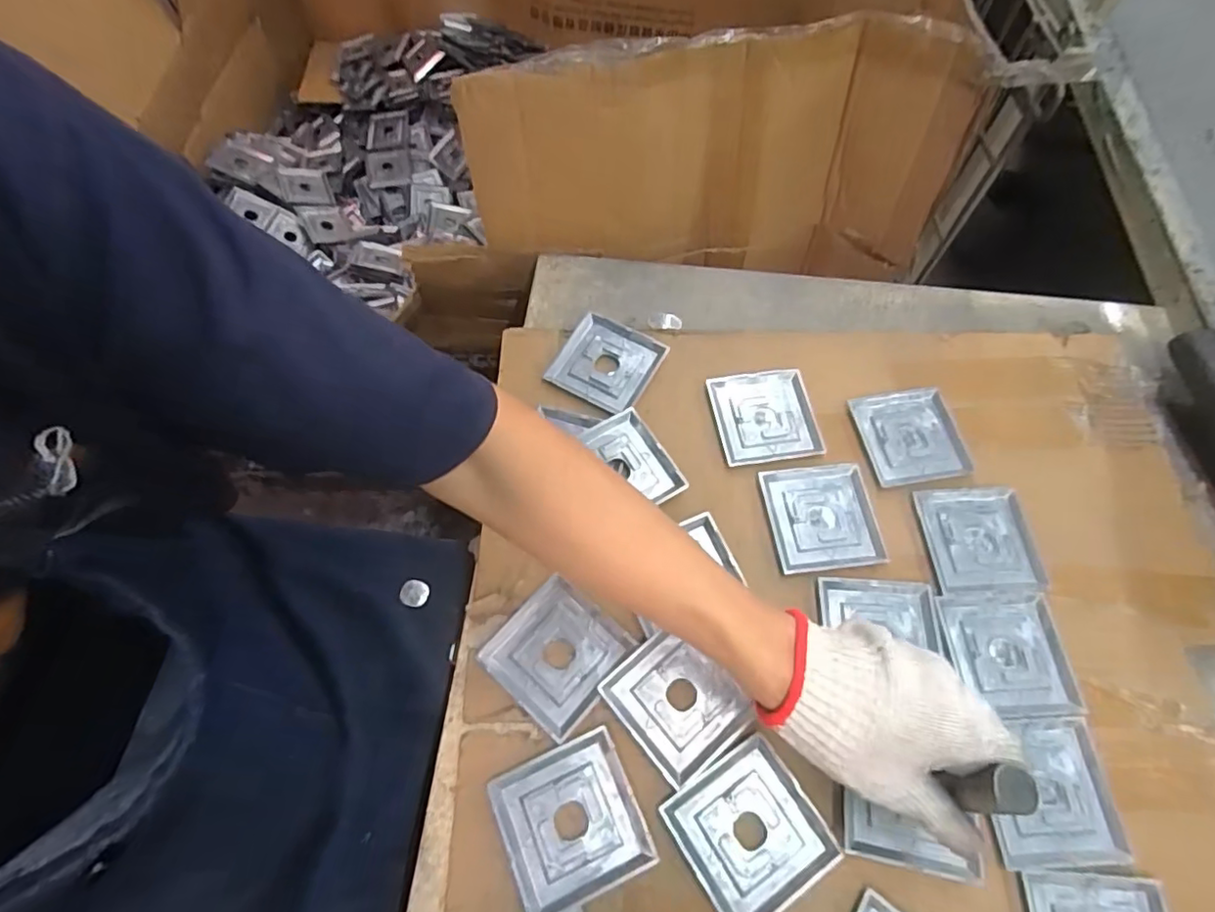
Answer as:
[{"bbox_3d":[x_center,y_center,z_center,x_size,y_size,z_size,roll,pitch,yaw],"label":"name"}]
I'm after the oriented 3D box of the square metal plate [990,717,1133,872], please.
[{"bbox_3d":[0.312,0.236,0.424,0.087,0.004,0.090,-2,63,-3],"label":"square metal plate"}]

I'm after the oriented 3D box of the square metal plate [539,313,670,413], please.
[{"bbox_3d":[-0.002,-0.089,0.581,0.090,0.009,0.088,26,66,11],"label":"square metal plate"}]

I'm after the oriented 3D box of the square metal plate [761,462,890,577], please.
[{"bbox_3d":[0.182,0.052,0.513,0.089,0.006,0.091,-6,64,-4],"label":"square metal plate"}]

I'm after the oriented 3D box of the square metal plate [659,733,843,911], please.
[{"bbox_3d":[0.096,0.255,0.408,0.090,0.006,0.090,-29,68,-15],"label":"square metal plate"}]

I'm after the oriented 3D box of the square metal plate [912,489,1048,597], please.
[{"bbox_3d":[0.313,0.071,0.507,0.088,0.004,0.091,-1,63,-2],"label":"square metal plate"}]

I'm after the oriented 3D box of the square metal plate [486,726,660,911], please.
[{"bbox_3d":[-0.025,0.248,0.409,0.090,0.007,0.090,-21,66,-12],"label":"square metal plate"}]

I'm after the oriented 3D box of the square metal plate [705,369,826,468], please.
[{"bbox_3d":[0.145,-0.036,0.555,0.090,0.008,0.090,-8,64,-5],"label":"square metal plate"}]

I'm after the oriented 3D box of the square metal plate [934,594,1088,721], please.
[{"bbox_3d":[0.310,0.154,0.466,0.086,0.004,0.091,-2,63,-3],"label":"square metal plate"}]

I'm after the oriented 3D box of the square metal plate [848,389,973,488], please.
[{"bbox_3d":[0.276,-0.019,0.549,0.089,0.004,0.090,-8,64,-5],"label":"square metal plate"}]

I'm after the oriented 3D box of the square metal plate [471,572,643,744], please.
[{"bbox_3d":[-0.038,0.149,0.459,0.088,0.007,0.089,39,69,16],"label":"square metal plate"}]

